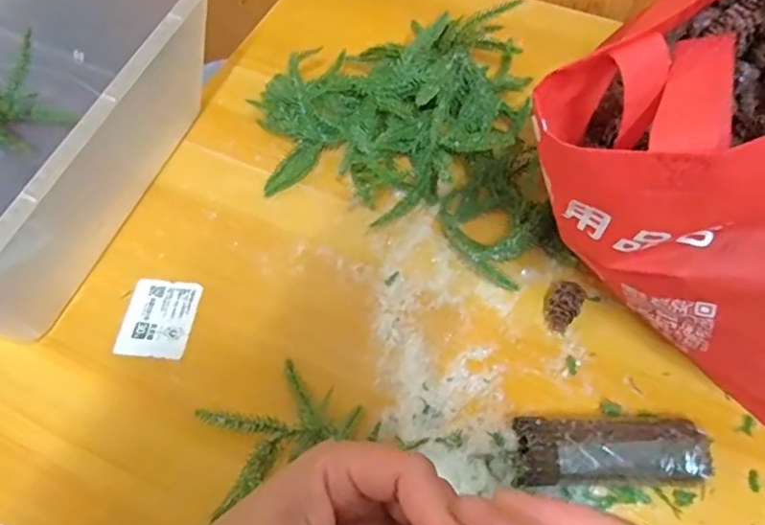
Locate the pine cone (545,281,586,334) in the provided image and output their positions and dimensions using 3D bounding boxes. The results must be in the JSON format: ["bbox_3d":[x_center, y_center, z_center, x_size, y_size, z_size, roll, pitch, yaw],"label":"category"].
[{"bbox_3d":[0.123,0.029,0.407,0.024,0.021,0.031,23,62,14],"label":"pine cone"}]

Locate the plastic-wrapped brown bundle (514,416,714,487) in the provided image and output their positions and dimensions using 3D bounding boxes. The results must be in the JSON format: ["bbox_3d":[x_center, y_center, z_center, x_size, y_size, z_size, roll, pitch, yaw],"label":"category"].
[{"bbox_3d":[0.135,0.113,0.356,0.111,0.025,0.038,-1,59,0],"label":"plastic-wrapped brown bundle"}]

